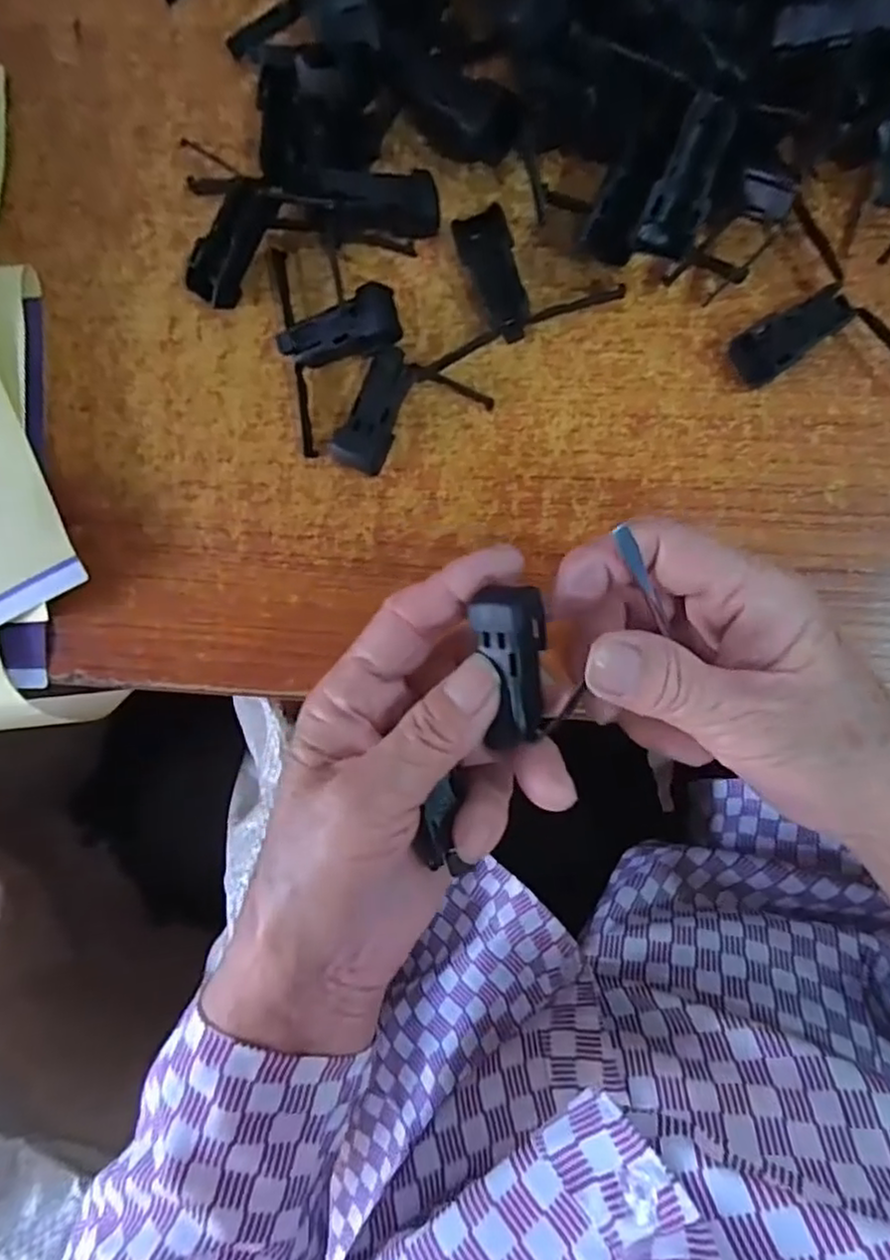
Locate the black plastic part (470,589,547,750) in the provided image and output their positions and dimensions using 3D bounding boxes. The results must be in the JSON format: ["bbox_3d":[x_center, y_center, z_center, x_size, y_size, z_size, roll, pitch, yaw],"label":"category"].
[{"bbox_3d":[0.021,0.011,0.207,0.021,0.010,0.047,-5,98,5],"label":"black plastic part"}]

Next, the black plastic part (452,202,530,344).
[{"bbox_3d":[0.020,-0.140,0.269,0.020,0.014,0.047,-19,91,6],"label":"black plastic part"}]

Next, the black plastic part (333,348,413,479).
[{"bbox_3d":[-0.028,-0.088,0.275,0.018,0.014,0.048,25,94,4],"label":"black plastic part"}]

